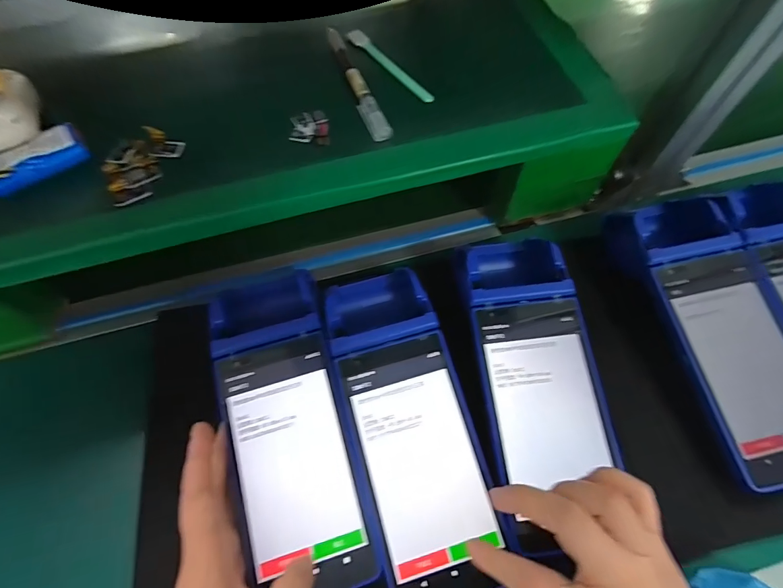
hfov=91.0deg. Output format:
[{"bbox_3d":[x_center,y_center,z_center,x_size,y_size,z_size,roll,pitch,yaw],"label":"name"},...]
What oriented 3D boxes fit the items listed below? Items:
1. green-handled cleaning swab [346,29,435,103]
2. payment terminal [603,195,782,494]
[{"bbox_3d":[-0.001,-0.198,0.331,0.016,0.010,0.112,-36,73,-16],"label":"green-handled cleaning swab"},{"bbox_3d":[0.247,0.024,0.297,0.084,0.046,0.223,-12,68,-8],"label":"payment terminal"}]

